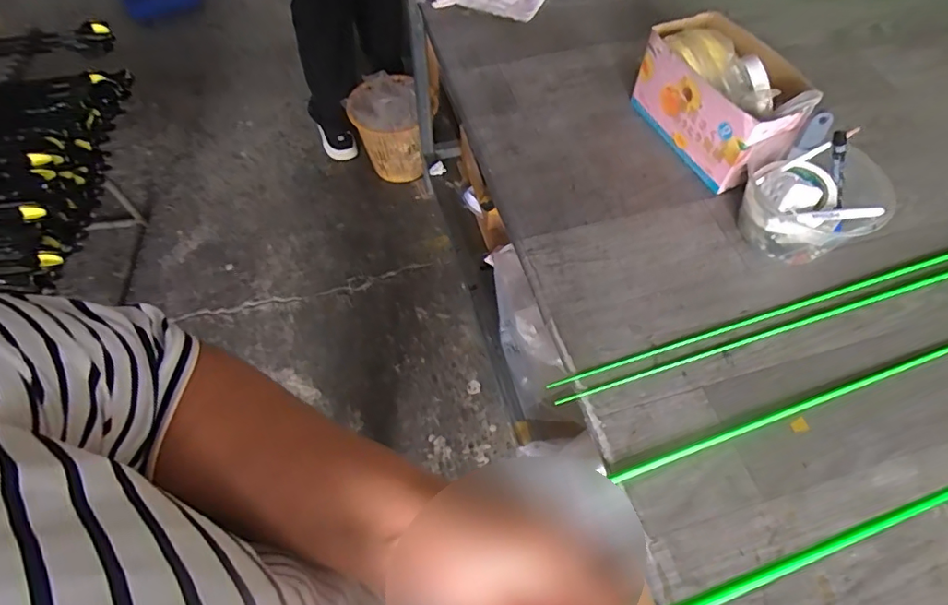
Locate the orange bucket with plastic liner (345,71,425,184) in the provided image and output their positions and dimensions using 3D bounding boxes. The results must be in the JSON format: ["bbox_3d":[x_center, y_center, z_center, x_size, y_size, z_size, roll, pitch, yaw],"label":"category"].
[{"bbox_3d":[-0.294,-0.585,1.785,0.225,0.265,0.251,-3,59,-3],"label":"orange bucket with plastic liner"}]

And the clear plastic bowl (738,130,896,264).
[{"bbox_3d":[0.422,-0.120,0.652,0.126,0.102,0.135,0,59,-1],"label":"clear plastic bowl"}]

